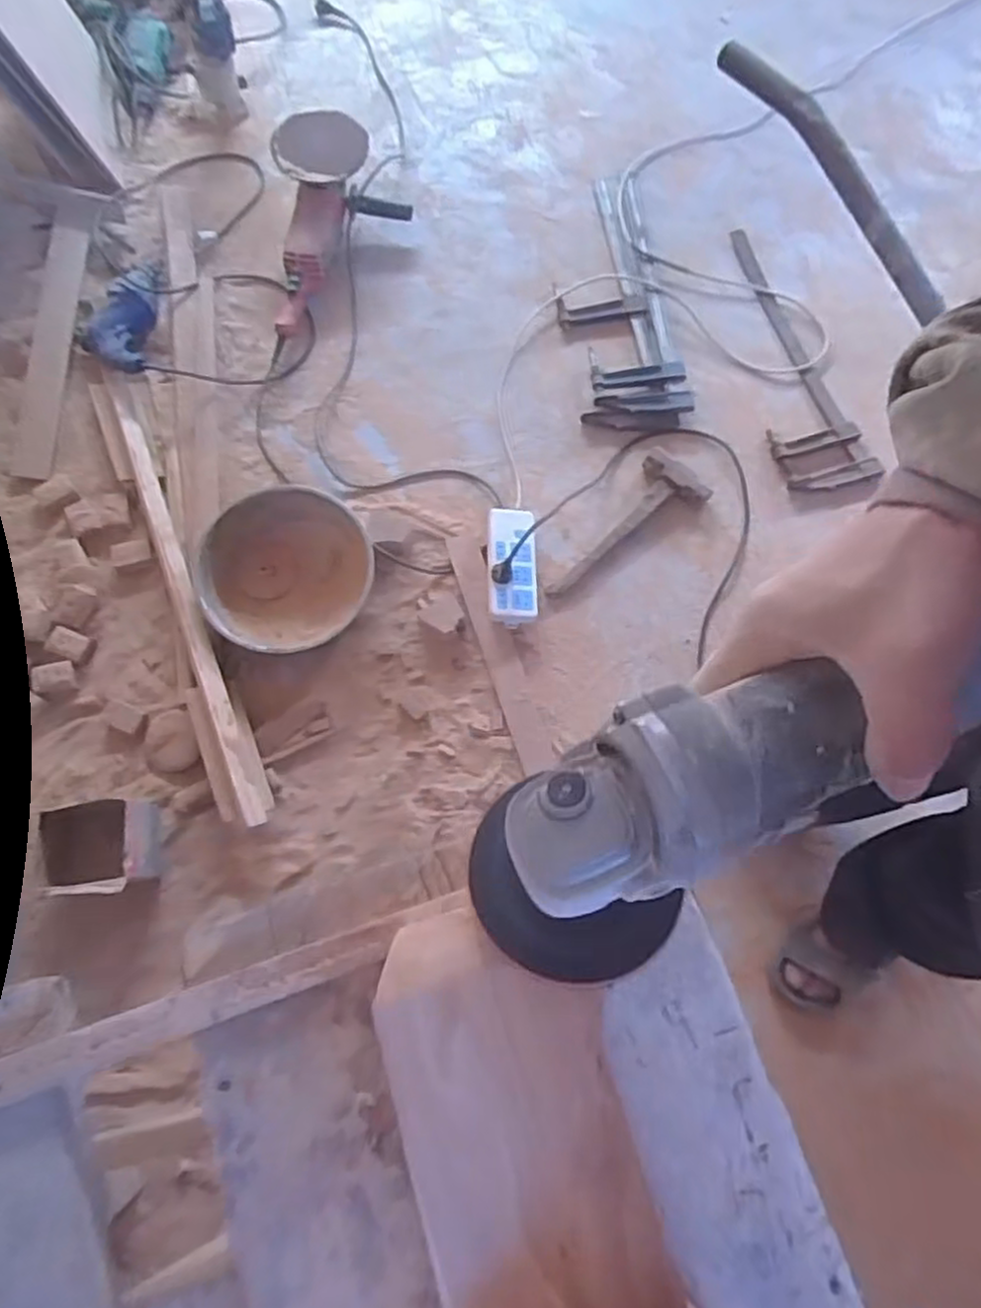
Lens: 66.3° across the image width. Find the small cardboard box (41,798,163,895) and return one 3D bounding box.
[{"bbox_3d":[-0.545,0.276,1.068,0.125,0.132,0.129,-12,72,-4],"label":"small cardboard box"}]

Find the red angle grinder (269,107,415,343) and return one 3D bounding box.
[{"bbox_3d":[-0.301,-0.775,1.408,0.231,0.141,0.413,14,91,2],"label":"red angle grinder"}]

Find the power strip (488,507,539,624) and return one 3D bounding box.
[{"bbox_3d":[0.037,-0.146,1.243,0.080,0.051,0.199,-2,72,-1],"label":"power strip"}]

